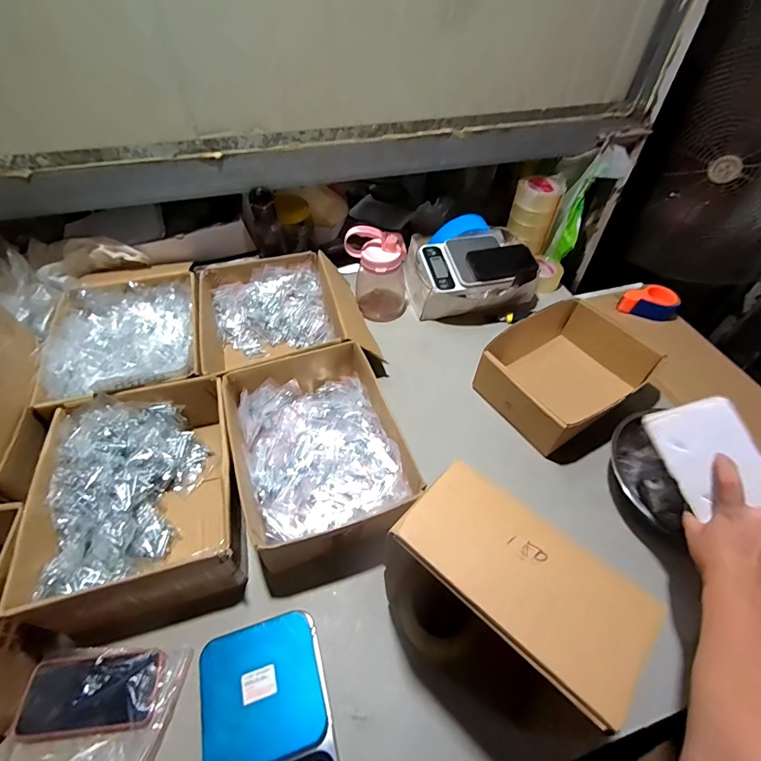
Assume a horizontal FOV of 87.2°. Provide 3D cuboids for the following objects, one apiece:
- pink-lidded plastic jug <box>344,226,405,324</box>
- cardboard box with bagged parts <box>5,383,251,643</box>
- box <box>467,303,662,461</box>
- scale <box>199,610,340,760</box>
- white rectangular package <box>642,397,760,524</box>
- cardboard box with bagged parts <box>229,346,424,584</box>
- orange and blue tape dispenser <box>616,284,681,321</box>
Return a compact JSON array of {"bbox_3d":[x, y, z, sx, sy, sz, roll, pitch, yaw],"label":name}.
[{"bbox_3d":[0.002,-0.250,0.914,0.115,0.197,0.109,-37,60,-27],"label":"pink-lidded plastic jug"},{"bbox_3d":[-0.353,0.170,0.610,0.260,0.129,0.327,-10,51,-9],"label":"cardboard box with bagged parts"},{"bbox_3d":[0.356,-0.018,0.796,0.308,0.110,0.228,-28,56,-22],"label":"box"},{"bbox_3d":[-0.136,0.403,0.478,0.141,0.031,0.193,-14,52,-11],"label":"scale"},{"bbox_3d":[0.394,0.087,0.483,0.010,0.090,0.125,15,50,-45],"label":"white rectangular package"},{"bbox_3d":[-0.106,0.112,0.661,0.259,0.108,0.322,-18,53,-14],"label":"cardboard box with bagged parts"},{"bbox_3d":[0.721,-0.210,1.078,0.143,0.050,0.080,9,51,7],"label":"orange and blue tape dispenser"}]

